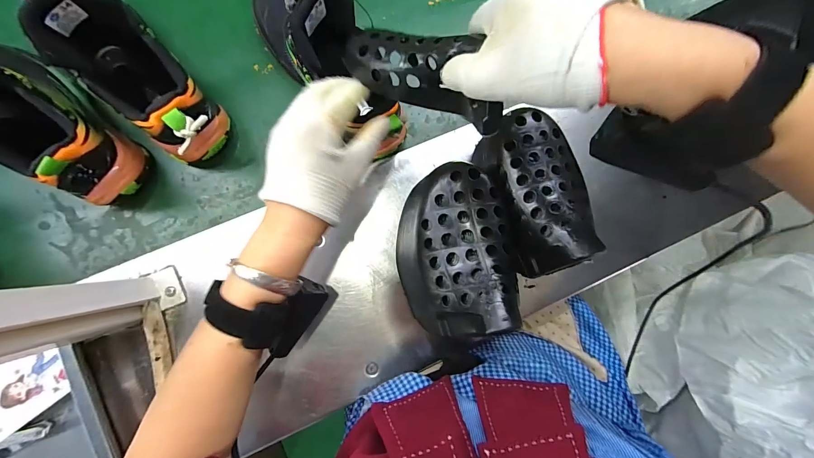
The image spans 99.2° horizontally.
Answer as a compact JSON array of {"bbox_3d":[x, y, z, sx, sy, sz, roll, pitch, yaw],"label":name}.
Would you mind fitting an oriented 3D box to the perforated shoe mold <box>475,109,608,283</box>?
[{"bbox_3d":[0.118,-0.033,0.297,0.078,0.056,0.138,-13,86,-7],"label":"perforated shoe mold"}]

